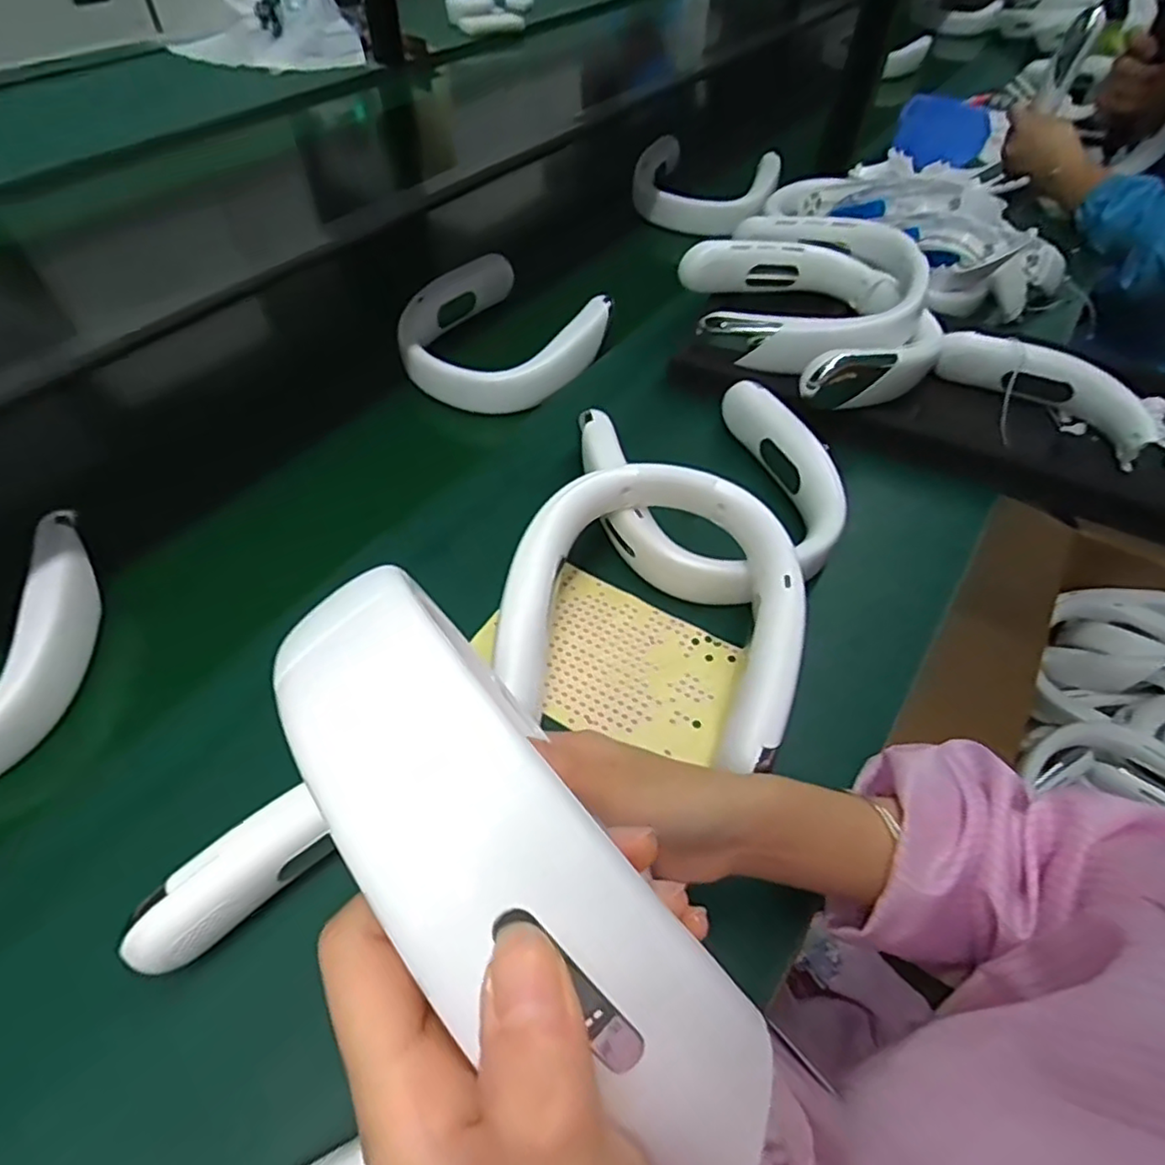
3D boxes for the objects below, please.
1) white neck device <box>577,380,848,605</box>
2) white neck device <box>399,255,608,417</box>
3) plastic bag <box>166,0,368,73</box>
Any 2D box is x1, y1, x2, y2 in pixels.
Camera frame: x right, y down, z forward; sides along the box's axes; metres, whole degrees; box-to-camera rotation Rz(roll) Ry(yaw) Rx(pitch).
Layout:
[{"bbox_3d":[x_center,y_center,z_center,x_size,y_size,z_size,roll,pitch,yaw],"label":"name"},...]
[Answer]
[{"bbox_3d":[0.104,-0.072,0.521,0.181,0.046,0.196,-14,57,-14],"label":"white neck device"},{"bbox_3d":[-0.088,-0.251,0.661,0.188,0.044,0.190,2,54,-3],"label":"white neck device"},{"bbox_3d":[-0.592,-1.055,1.240,0.244,0.120,0.281,38,60,21],"label":"plastic bag"}]

